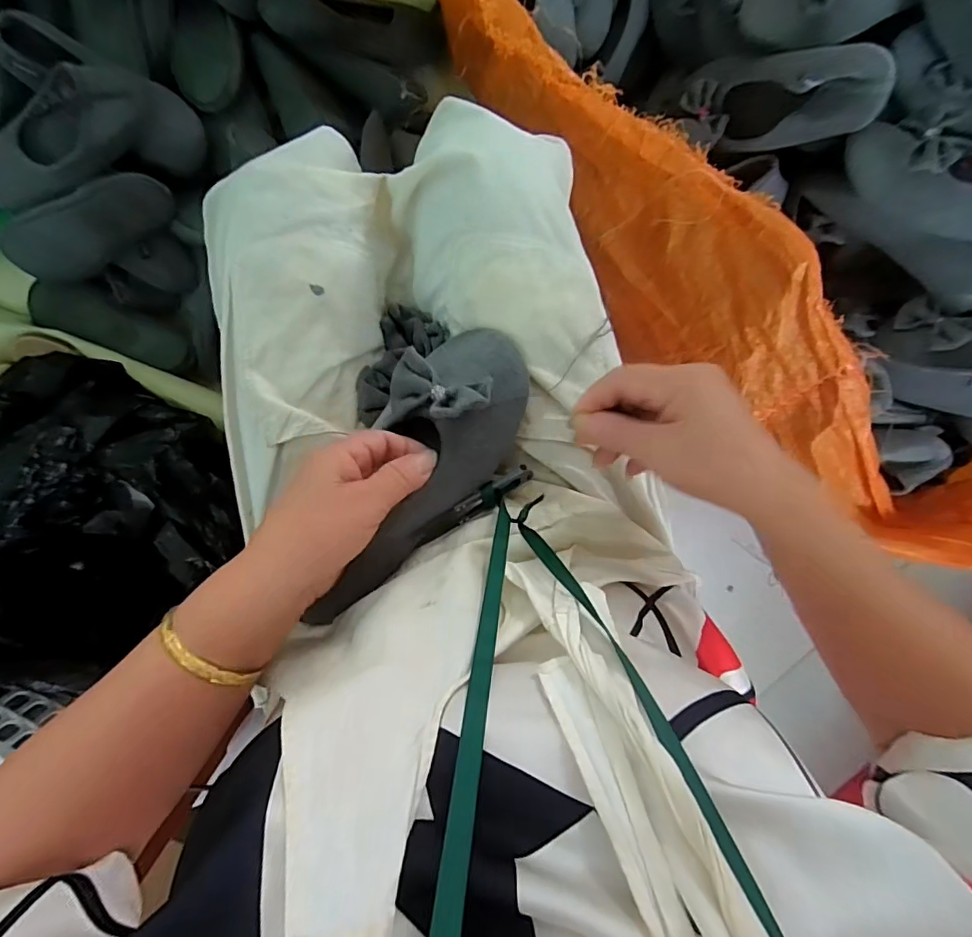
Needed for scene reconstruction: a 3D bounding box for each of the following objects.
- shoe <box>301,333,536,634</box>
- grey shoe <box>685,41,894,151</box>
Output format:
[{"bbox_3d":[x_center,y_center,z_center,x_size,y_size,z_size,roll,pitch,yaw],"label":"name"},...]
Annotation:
[{"bbox_3d":[-0.047,0.008,0.355,0.091,0.063,0.233,27,91,-6],"label":"shoe"},{"bbox_3d":[0.300,-0.395,0.548,0.065,0.226,0.078,31,95,-45],"label":"grey shoe"}]

